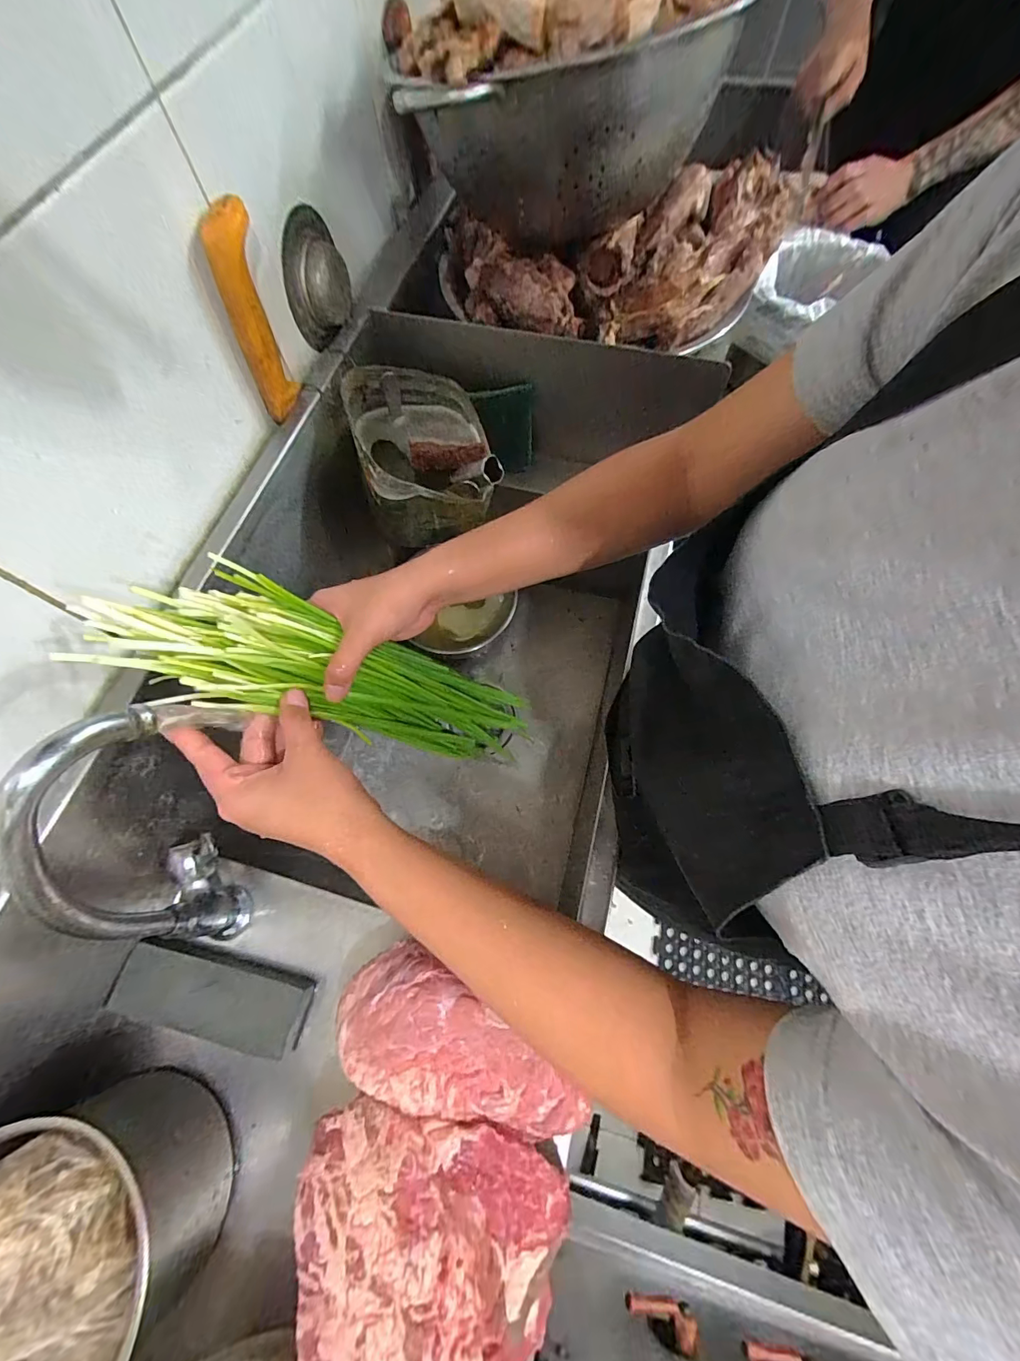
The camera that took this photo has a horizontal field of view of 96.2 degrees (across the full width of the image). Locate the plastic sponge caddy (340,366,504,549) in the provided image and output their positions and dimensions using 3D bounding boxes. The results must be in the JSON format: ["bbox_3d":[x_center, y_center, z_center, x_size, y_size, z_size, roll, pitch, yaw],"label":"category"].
[{"bbox_3d":[-0.090,-0.232,0.501,0.126,0.138,0.146,-15,69,-5],"label":"plastic sponge caddy"}]

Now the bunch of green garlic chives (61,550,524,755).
[{"bbox_3d":[-0.120,0.004,0.379,0.055,0.344,0.079,-18,62,39],"label":"bunch of green garlic chives"}]

